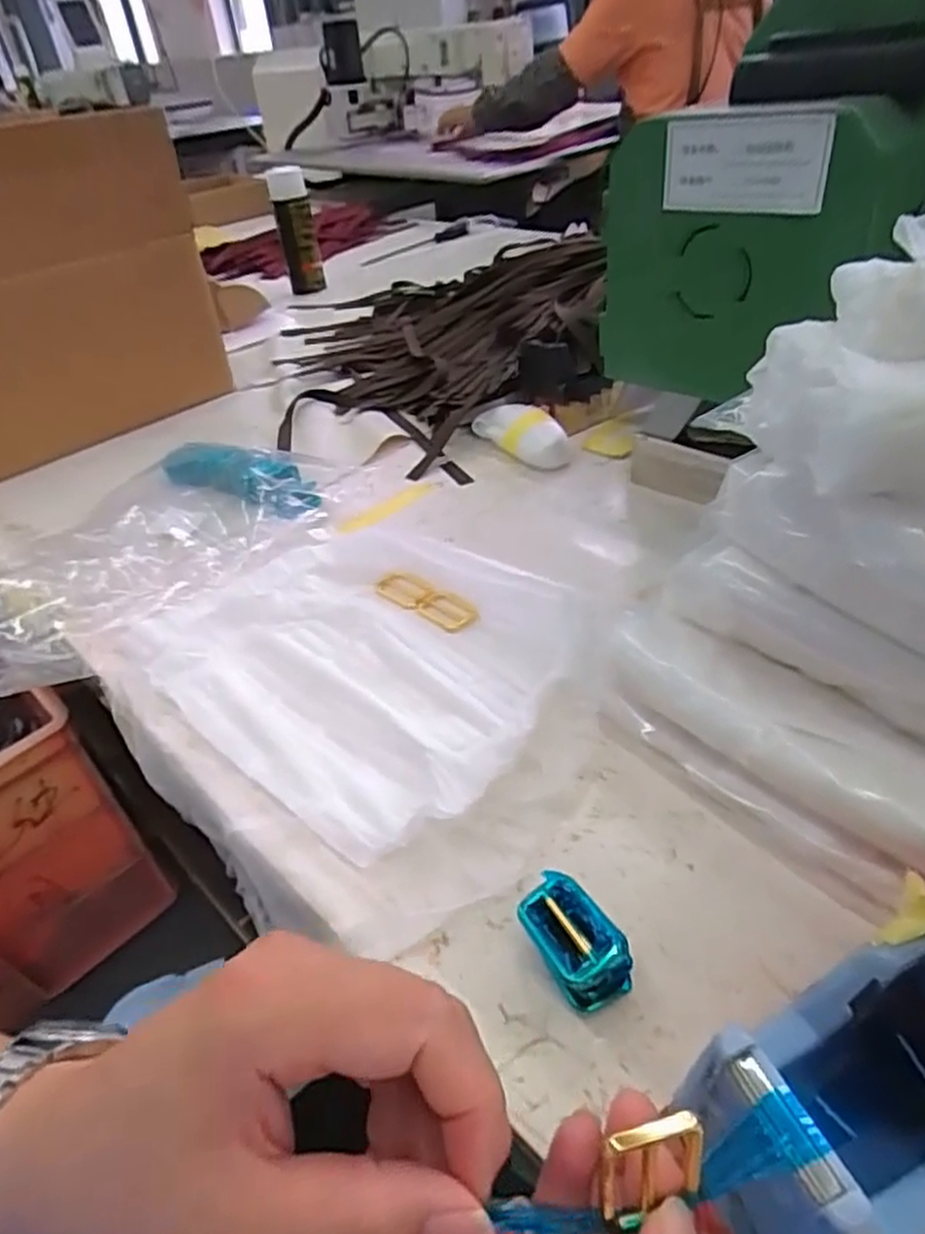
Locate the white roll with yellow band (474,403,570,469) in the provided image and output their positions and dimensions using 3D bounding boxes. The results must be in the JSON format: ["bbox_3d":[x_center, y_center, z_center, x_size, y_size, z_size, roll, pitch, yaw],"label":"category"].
[{"bbox_3d":[0.063,-0.188,0.751,0.052,0.038,0.111,-27,43,-21],"label":"white roll with yellow band"}]

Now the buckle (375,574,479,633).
[{"bbox_3d":[-0.030,-0.012,0.570,0.097,0.010,0.029,23,49,32],"label":"buckle"}]

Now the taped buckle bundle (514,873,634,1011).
[{"bbox_3d":[0.051,0.151,0.331,0.034,0.042,0.048,-24,42,-19],"label":"taped buckle bundle"}]

